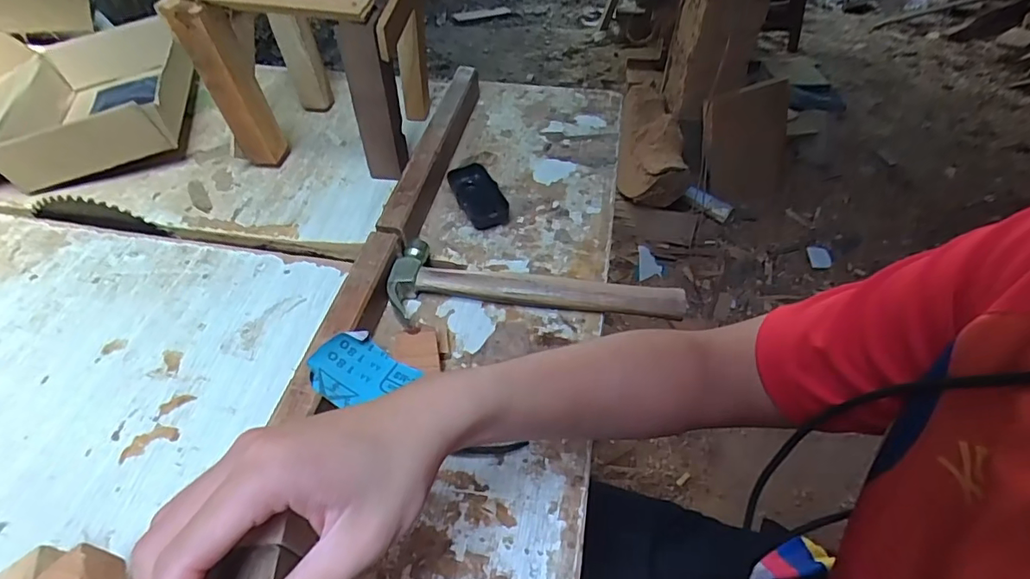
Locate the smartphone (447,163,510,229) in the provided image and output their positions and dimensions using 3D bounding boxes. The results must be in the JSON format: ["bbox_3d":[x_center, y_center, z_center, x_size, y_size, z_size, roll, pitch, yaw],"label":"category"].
[{"bbox_3d":[-0.046,-0.124,0.672,0.057,0.014,0.122,-18,50,-14],"label":"smartphone"}]

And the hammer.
[{"bbox_3d":[0.021,-0.003,0.558,0.305,0.031,0.099,1,48,3],"label":"hammer"}]

